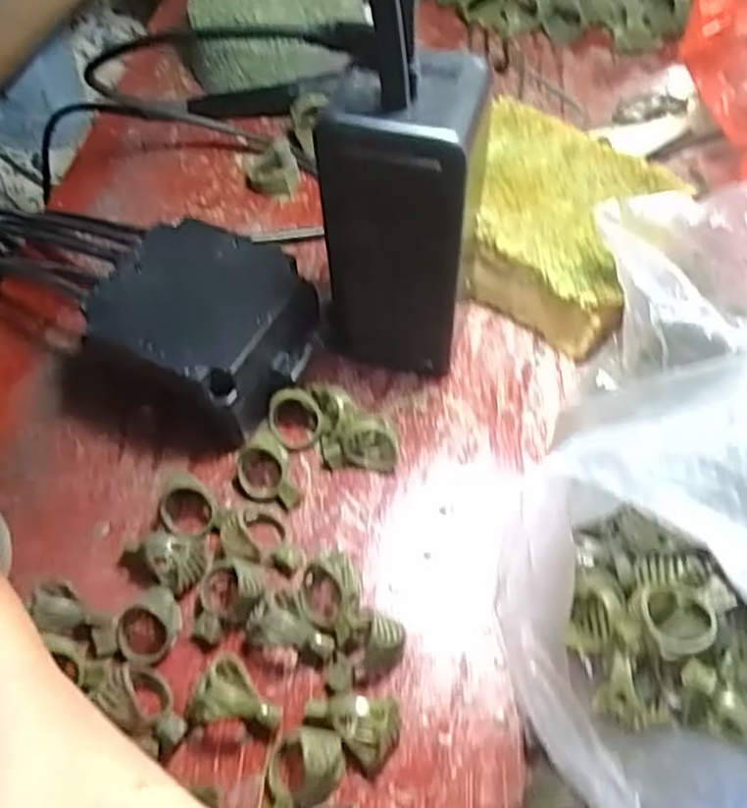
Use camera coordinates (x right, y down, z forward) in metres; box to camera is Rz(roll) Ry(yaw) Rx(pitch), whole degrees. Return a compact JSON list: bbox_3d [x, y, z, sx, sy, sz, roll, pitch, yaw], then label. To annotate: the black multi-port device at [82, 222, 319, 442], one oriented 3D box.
[{"bbox_3d":[-0.072,-0.032,0.333,0.087,0.051,0.069,22,61,17],"label":"black multi-port device"}]

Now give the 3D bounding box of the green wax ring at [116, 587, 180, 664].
[{"bbox_3d":[-0.083,0.084,0.280,0.026,0.017,0.019,-32,60,-16],"label":"green wax ring"}]

